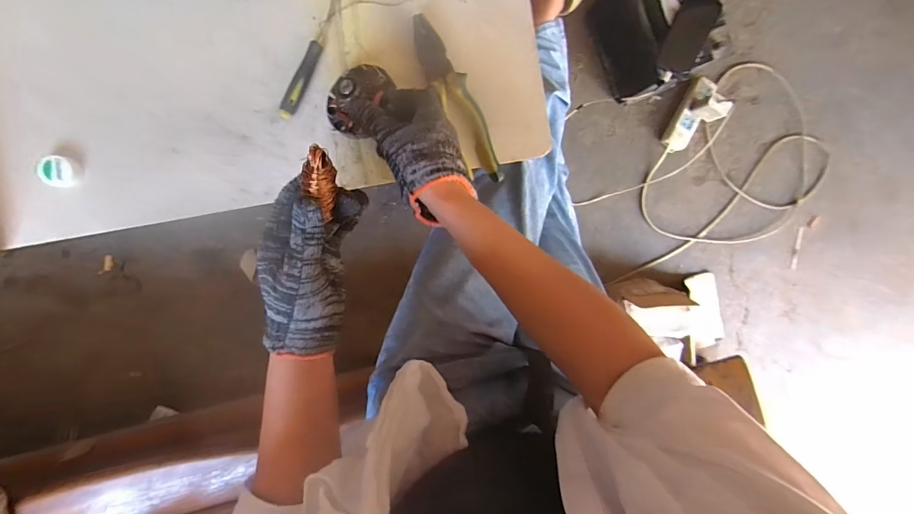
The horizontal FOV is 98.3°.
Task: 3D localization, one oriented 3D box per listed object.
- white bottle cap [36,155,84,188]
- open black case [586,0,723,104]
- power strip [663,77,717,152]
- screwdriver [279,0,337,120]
[{"bbox_3d":[-0.411,-0.088,0.408,0.031,0.014,0.032,-1,95,-8],"label":"white bottle cap"},{"bbox_3d":[0.408,-0.473,0.828,0.156,0.189,0.238,-18,96,-6],"label":"open black case"},{"bbox_3d":[0.545,-0.335,0.931,0.054,0.049,0.182,26,90,-8],"label":"power strip"},{"bbox_3d":[-0.154,-0.222,0.425,0.017,0.011,0.155,25,91,-9],"label":"screwdriver"}]

